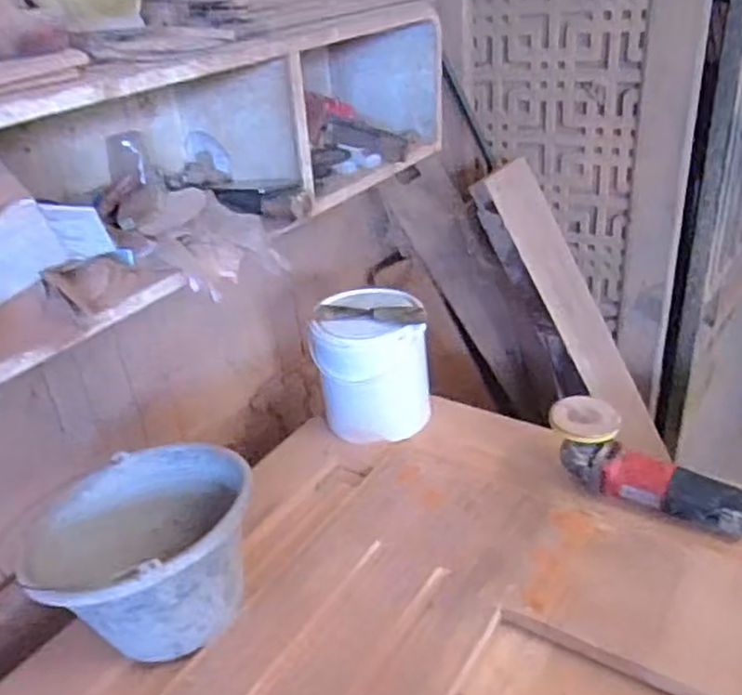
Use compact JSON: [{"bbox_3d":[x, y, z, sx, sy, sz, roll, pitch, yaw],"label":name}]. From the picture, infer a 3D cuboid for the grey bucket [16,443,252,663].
[{"bbox_3d":[-0.265,0.246,0.825,0.252,0.175,0.244,-4,30,2],"label":"grey bucket"}]

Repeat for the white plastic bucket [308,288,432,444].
[{"bbox_3d":[0.002,0.022,1.132,0.179,0.206,0.156,-5,30,0],"label":"white plastic bucket"}]

